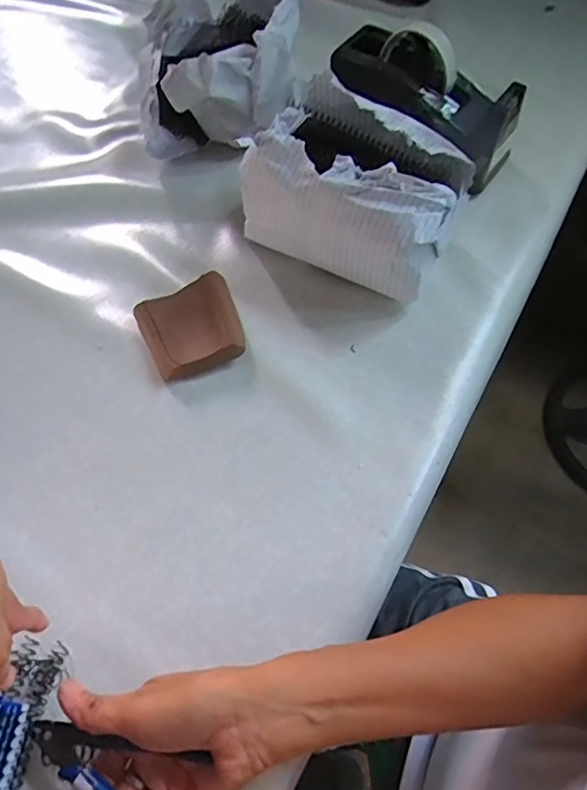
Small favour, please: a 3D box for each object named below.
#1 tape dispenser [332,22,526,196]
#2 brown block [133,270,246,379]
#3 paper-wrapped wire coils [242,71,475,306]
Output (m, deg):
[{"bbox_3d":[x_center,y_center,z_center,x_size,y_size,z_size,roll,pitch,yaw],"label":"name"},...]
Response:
[{"bbox_3d":[0.142,-0.319,0.531,0.211,0.080,0.077,36,69,4],"label":"tape dispenser"},{"bbox_3d":[-0.092,-0.061,0.471,0.086,0.022,0.093,-23,63,-9],"label":"brown block"},{"bbox_3d":[0.059,-0.188,0.487,0.181,0.111,0.129,26,66,16],"label":"paper-wrapped wire coils"}]

